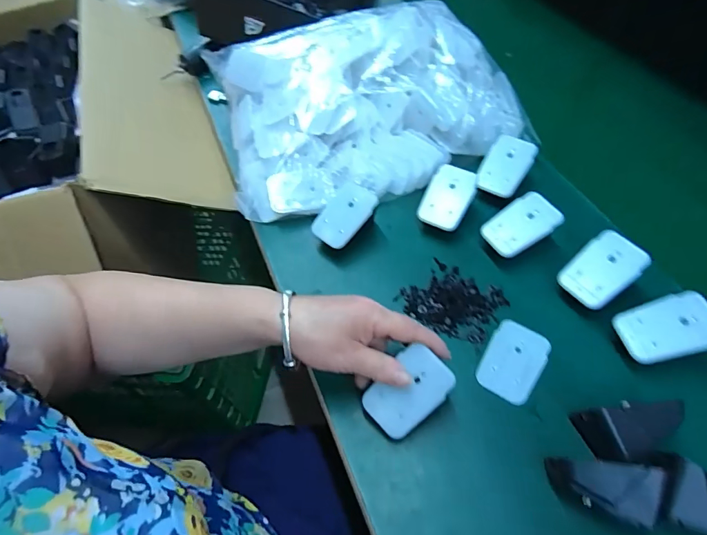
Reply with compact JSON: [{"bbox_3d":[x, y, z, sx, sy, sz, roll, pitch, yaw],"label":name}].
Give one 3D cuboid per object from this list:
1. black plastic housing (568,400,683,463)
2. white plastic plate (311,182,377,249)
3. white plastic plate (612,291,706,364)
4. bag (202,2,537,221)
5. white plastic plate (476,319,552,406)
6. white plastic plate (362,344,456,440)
[{"bbox_3d":[0.204,0.122,0.314,0.065,0.040,0.035,-6,57,0],"label":"black plastic housing"},{"bbox_3d":[-0.010,-0.056,0.441,0.051,0.008,0.072,32,77,29],"label":"white plastic plate"},{"bbox_3d":[0.258,0.049,0.347,0.071,0.006,0.048,-21,61,17],"label":"white plastic plate"},{"bbox_3d":[0.008,-0.210,0.517,0.334,0.103,0.257,-15,58,-5],"label":"bag"},{"bbox_3d":[0.140,0.081,0.370,0.046,0.004,0.072,28,64,20],"label":"white plastic plate"},{"bbox_3d":[0.042,0.097,0.329,0.046,0.004,0.069,42,97,13],"label":"white plastic plate"}]

